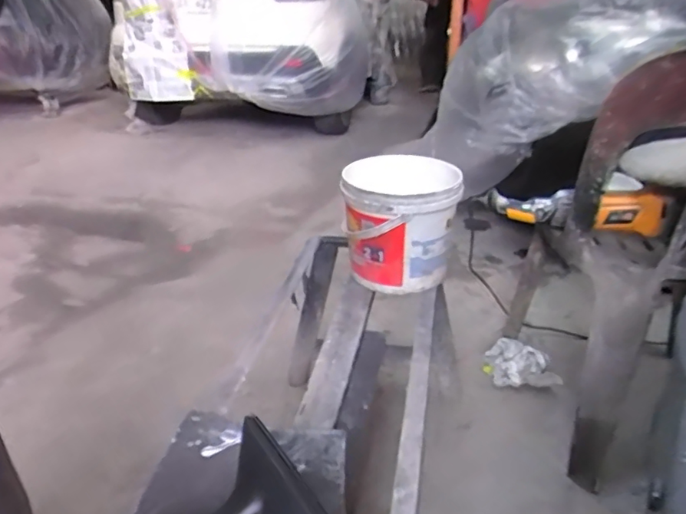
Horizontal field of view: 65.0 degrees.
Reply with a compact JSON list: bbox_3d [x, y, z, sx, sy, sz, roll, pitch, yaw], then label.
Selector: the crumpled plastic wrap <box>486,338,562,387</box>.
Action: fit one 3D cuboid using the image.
[{"bbox_3d":[0.420,0.258,1.260,0.165,0.084,0.107,13,27,25],"label":"crumpled plastic wrap"}]

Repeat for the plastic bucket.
[{"bbox_3d":[0.094,-0.054,0.924,0.182,0.200,0.182,0,25,0],"label":"plastic bucket"}]

